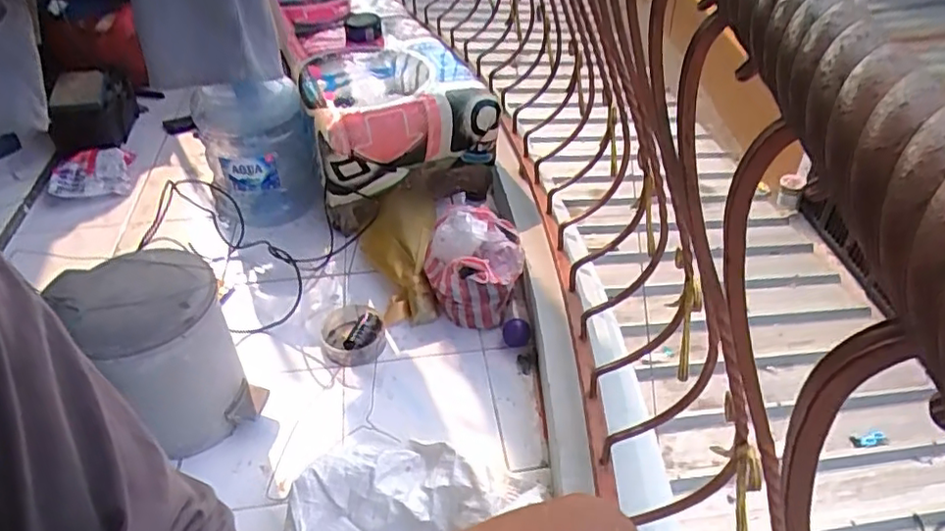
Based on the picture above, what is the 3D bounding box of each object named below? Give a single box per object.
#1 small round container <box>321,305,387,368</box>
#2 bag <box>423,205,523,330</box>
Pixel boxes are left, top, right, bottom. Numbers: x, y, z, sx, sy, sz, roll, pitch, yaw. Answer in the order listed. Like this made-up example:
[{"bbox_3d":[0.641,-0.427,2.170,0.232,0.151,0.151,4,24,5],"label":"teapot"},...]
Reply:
[{"bbox_3d":[-0.265,0.154,1.387,0.143,0.077,0.160,-6,41,-4],"label":"small round container"},{"bbox_3d":[0.000,0.010,1.437,0.210,0.236,0.219,-6,41,-4],"label":"bag"}]

